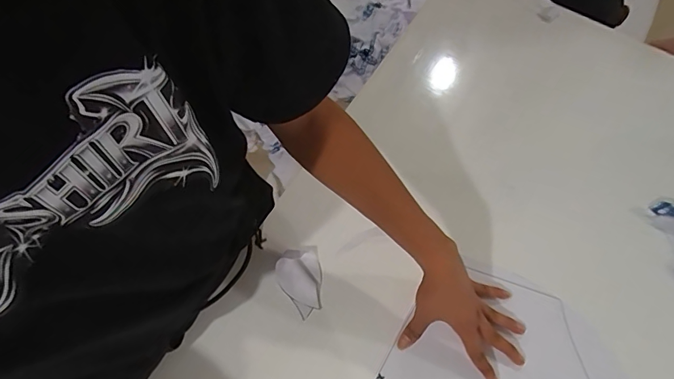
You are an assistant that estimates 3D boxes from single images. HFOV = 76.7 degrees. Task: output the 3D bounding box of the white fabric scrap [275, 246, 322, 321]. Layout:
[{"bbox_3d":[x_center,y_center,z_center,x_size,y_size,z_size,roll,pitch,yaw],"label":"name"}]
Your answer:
[{"bbox_3d":[-0.049,0.122,0.567,0.058,0.021,0.087,-11,68,-5],"label":"white fabric scrap"}]

